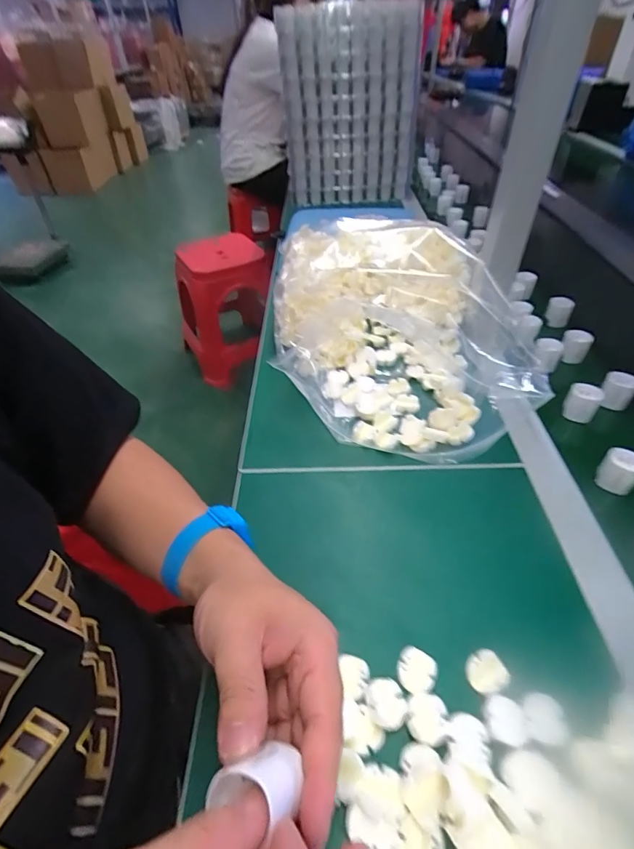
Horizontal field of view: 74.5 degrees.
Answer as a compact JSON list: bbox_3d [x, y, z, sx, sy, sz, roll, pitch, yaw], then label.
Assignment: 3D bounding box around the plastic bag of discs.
[{"bbox_3d":[0.092,-0.147,0.558,0.294,0.099,0.441,-3,45,0],"label":"plastic bag of discs"}]

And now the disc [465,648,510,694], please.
[{"bbox_3d":[0.119,0.174,0.292,0.026,0.007,0.025,-2,45,2],"label":"disc"}]

